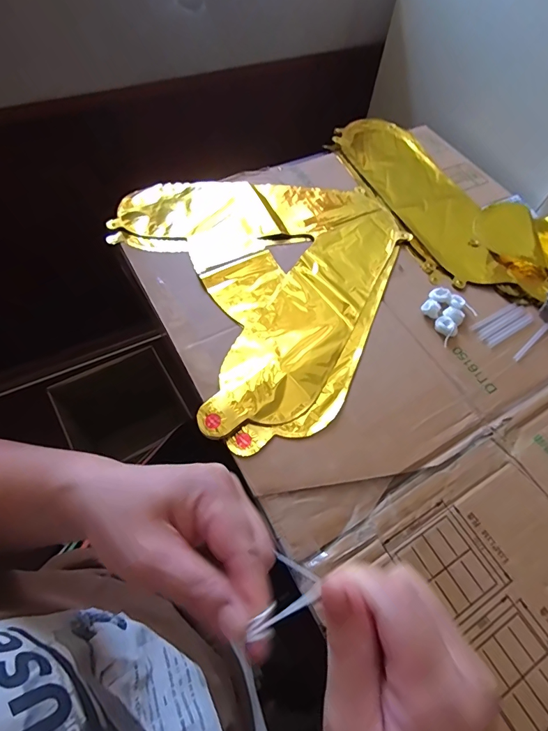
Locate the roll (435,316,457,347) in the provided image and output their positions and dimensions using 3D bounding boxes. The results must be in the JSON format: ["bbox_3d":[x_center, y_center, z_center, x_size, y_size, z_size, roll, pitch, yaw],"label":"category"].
[{"bbox_3d":[0.199,-0.041,0.463,0.027,0.010,0.032,36,64,15],"label":"roll"}]

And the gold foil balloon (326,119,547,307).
[{"bbox_3d":[0.259,-0.260,0.599,0.242,0.034,0.428,-29,65,-18],"label":"gold foil balloon"}]

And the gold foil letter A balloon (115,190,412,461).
[{"bbox_3d":[0.011,-0.132,0.500,0.341,0.009,0.404,-24,65,-17],"label":"gold foil letter A balloon"}]

